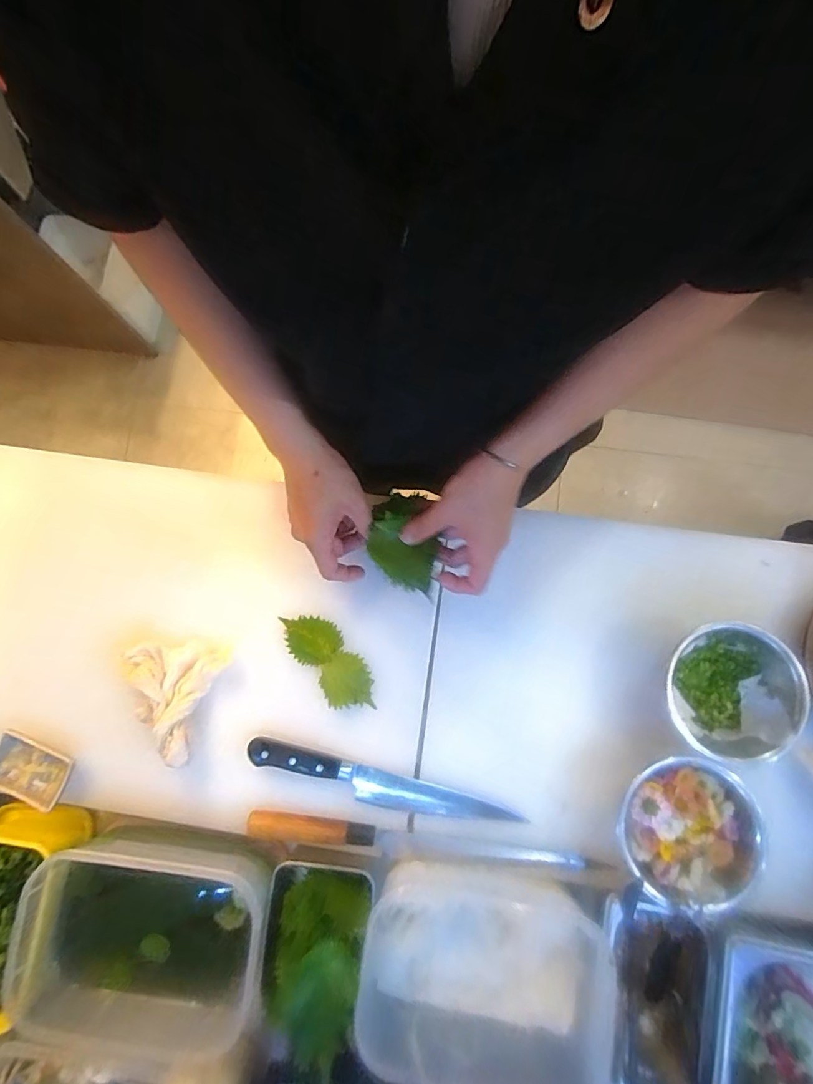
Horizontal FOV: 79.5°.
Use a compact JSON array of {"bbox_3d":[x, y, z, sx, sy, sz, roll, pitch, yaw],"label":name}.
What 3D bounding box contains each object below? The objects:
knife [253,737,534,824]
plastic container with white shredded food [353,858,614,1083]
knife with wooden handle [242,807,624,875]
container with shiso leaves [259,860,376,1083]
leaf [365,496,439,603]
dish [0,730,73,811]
[{"bbox_3d":[-0.027,0.275,0.544,0.303,0.027,0.038,14,81,3],"label":"knife"},{"bbox_3d":[0.074,0.436,0.499,0.231,0.090,0.178,11,81,3],"label":"plastic container with white shredded food"},{"bbox_3d":[0.022,0.332,0.530,0.384,0.018,0.027,7,81,2],"label":"knife with wooden handle"},{"bbox_3d":[-0.099,0.415,0.501,0.107,0.069,0.150,11,81,3],"label":"container with shiso leaves"},{"bbox_3d":[-0.005,-0.003,0.521,0.077,0.021,0.099,14,100,11],"label":"leaf"},{"bbox_3d":[-0.436,0.262,0.559,0.093,0.021,0.069,22,81,5],"label":"dish"}]

